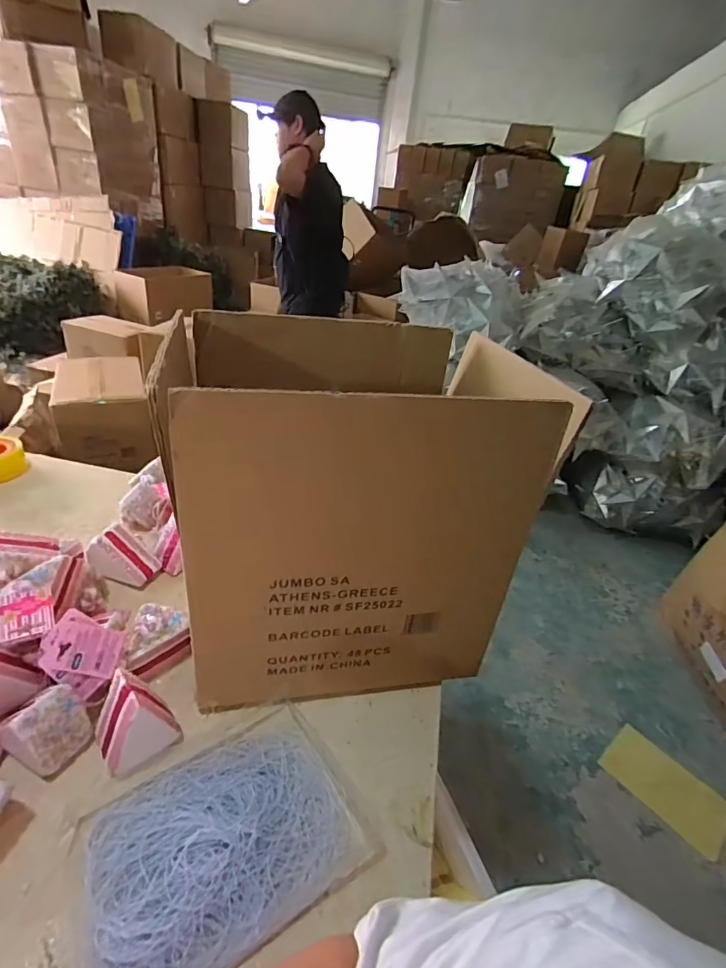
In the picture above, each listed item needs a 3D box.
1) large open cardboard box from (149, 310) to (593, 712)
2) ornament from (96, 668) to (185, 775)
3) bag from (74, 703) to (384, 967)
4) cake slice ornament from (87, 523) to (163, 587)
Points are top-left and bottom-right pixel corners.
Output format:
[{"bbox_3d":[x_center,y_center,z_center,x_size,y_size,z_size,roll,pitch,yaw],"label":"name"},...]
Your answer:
[{"bbox_3d":[-0.013,0.011,0.561,0.359,0.335,0.285,-1,32,-14],"label":"large open cardboard box"},{"bbox_3d":[-0.215,0.221,0.445,0.067,0.082,0.064,-18,39,-36],"label":"ornament"},{"bbox_3d":[-0.117,0.295,0.405,0.220,0.028,0.164,-15,37,-33],"label":"bag"},{"bbox_3d":[-0.328,0.101,0.648,0.073,0.058,0.066,19,33,19],"label":"cake slice ornament"}]

